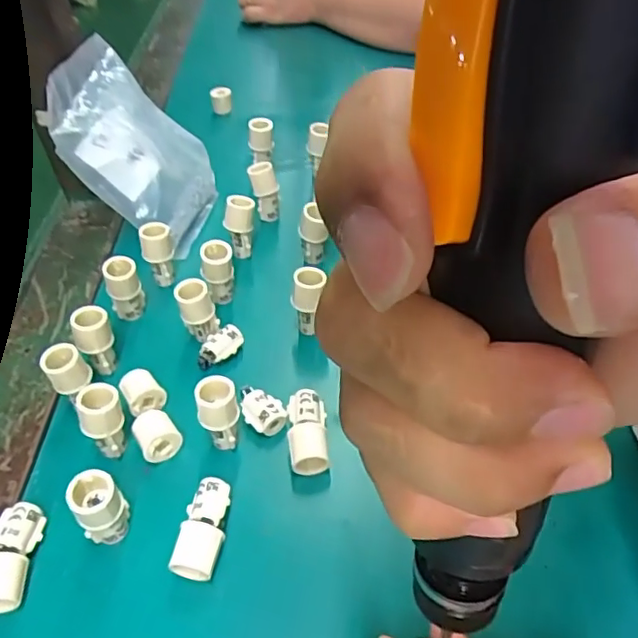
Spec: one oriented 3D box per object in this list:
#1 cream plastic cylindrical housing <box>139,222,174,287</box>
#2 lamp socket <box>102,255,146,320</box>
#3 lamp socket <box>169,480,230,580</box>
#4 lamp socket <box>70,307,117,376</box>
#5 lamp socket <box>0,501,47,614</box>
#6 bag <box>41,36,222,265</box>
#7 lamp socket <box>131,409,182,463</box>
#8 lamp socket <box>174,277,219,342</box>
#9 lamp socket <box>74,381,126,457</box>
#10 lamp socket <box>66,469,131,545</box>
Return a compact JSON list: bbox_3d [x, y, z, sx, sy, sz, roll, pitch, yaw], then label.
[{"bbox_3d":[-0.103,-0.041,0.378,0.020,0.042,0.015,-16,47,-12],"label":"cream plastic cylindrical housing"},{"bbox_3d":[-0.119,-0.019,0.355,0.020,0.040,0.015,-16,47,-12],"label":"lamp socket"},{"bbox_3d":[-0.050,0.095,0.261,0.018,0.019,0.045,3,46,6],"label":"lamp socket"},{"bbox_3d":[-0.124,0.013,0.325,0.019,0.038,0.018,-23,49,-19],"label":"lamp socket"},{"bbox_3d":[-0.135,0.103,0.252,0.019,0.015,0.045,-5,45,-1],"label":"lamp socket"},{"bbox_3d":[-0.130,-0.123,0.417,0.019,0.144,0.097,-19,30,47],"label":"bag"},{"bbox_3d":[-0.083,0.060,0.296,0.019,0.017,0.022,-30,51,-24],"label":"lamp socket"},{"bbox_3d":[-0.071,-0.004,0.340,0.020,0.038,0.017,-19,48,-15],"label":"lamp socket"},{"bbox_3d":[-0.105,0.052,0.288,0.020,0.041,0.018,-27,50,-22],"label":"lamp socket"},{"bbox_3d":[-0.094,0.085,0.255,0.020,0.042,0.018,-33,52,-26],"label":"lamp socket"}]

